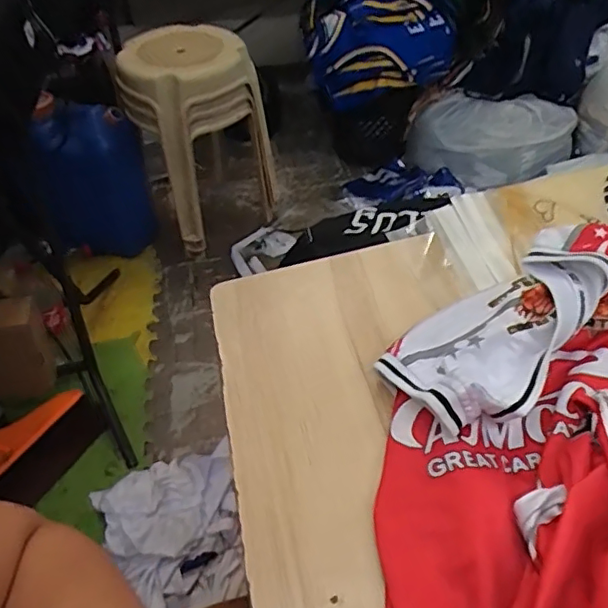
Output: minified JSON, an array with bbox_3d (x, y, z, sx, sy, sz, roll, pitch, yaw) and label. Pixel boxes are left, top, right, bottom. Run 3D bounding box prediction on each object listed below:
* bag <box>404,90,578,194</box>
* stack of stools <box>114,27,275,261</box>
[{"bbox_3d":[0.602,-0.515,1.801,0.494,0.180,0.251,-6,46,-3],"label":"bag"},{"bbox_3d":[-0.275,-0.447,1.559,0.321,0.496,0.289,-30,52,-25],"label":"stack of stools"}]

